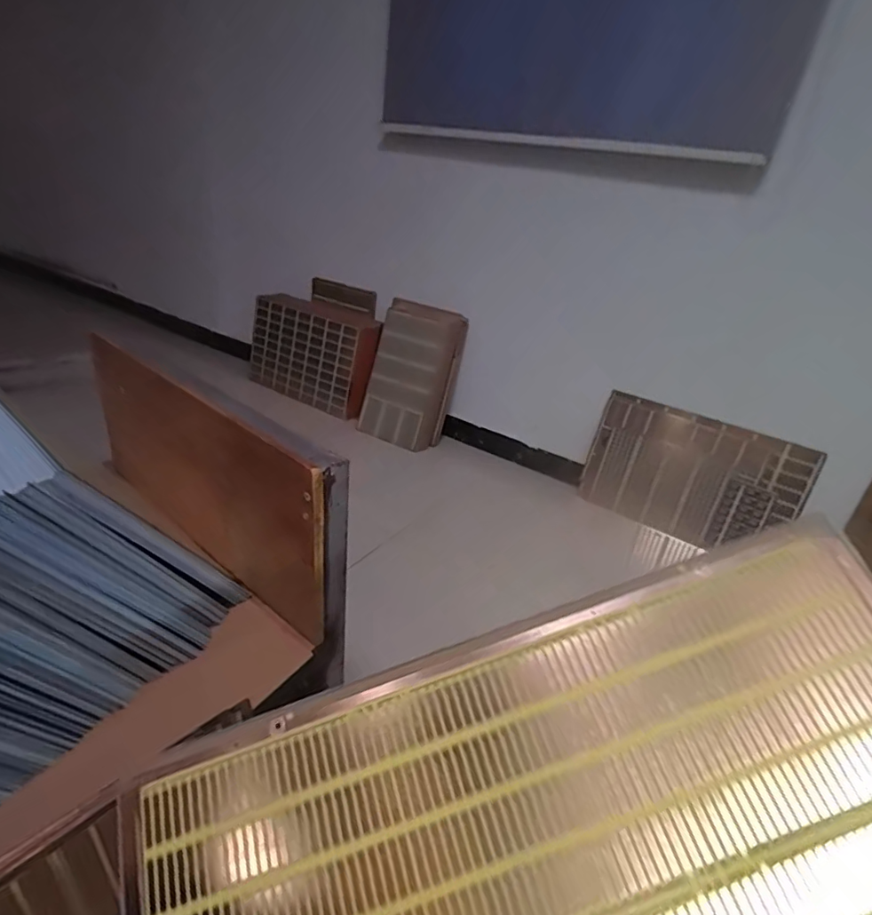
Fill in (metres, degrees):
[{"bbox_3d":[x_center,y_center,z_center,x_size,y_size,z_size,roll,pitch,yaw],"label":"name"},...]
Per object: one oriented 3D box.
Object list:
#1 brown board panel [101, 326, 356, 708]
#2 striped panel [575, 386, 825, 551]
[{"bbox_3d":[-0.344,0.030,0.787,0.570,0.276,0.048,26,31,29],"label":"brown board panel"},{"bbox_3d":[0.803,0.072,1.684,0.628,0.407,0.052,24,24,28],"label":"striped panel"}]

